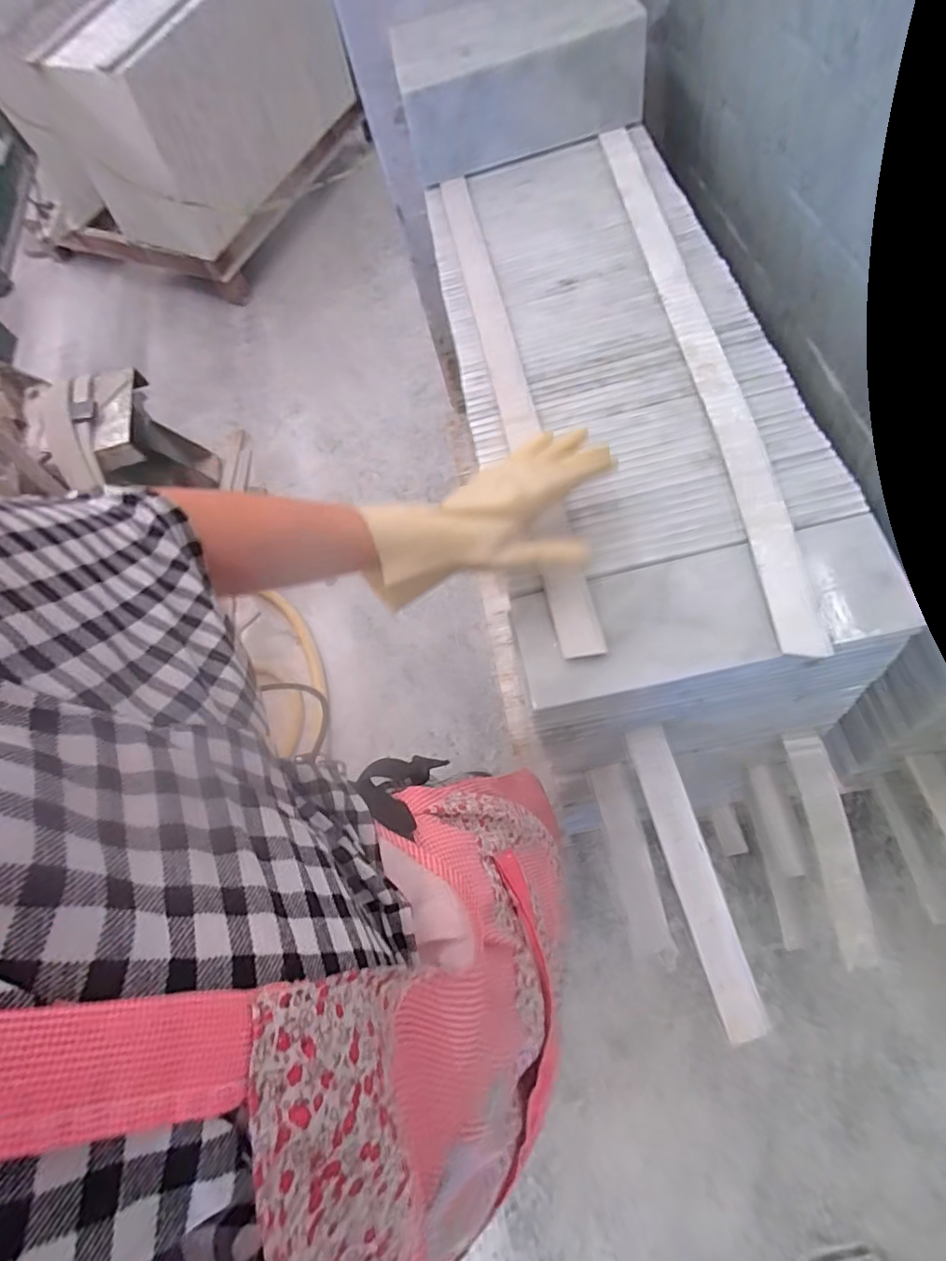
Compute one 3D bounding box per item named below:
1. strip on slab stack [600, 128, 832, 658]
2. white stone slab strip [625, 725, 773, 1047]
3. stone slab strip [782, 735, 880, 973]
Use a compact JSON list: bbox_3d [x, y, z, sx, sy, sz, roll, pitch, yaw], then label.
[{"bbox_3d":[0.228,-0.319,0.564,0.039,0.016,0.748,-5,65,-1],"label":"strip on slab stack"},{"bbox_3d":[0.194,0.214,0.474,0.039,0.024,0.255,-15,78,-3],"label":"white stone slab strip"},{"bbox_3d":[0.372,0.224,0.557,0.036,0.010,0.226,-16,81,28],"label":"stone slab strip"}]

